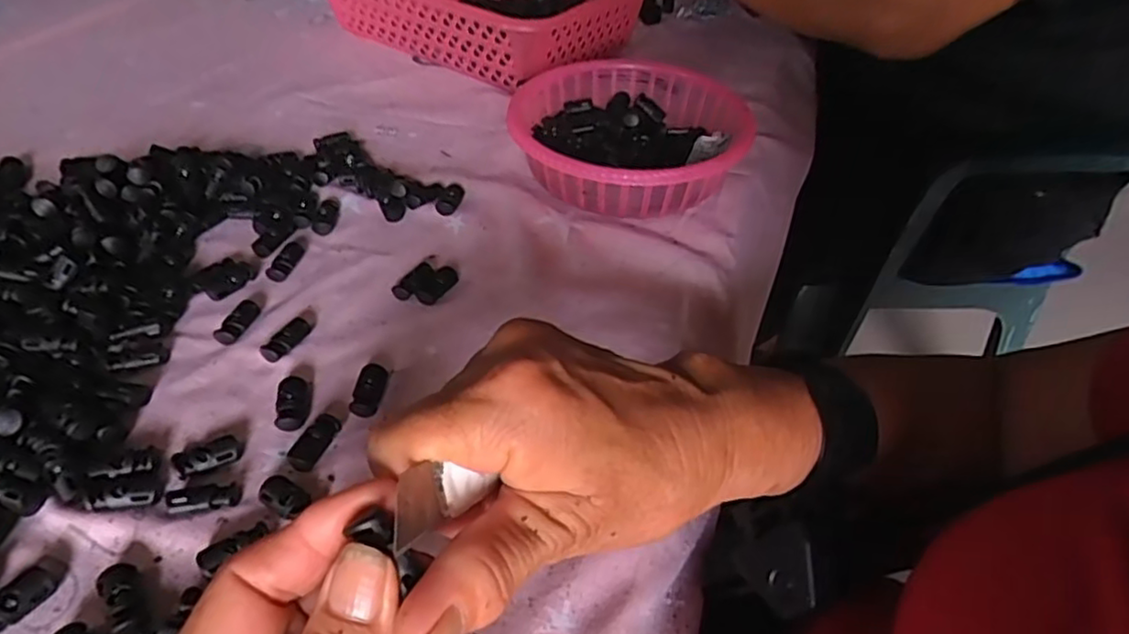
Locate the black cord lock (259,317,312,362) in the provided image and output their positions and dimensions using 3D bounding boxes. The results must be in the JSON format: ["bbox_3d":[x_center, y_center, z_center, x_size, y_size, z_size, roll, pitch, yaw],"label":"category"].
[{"bbox_3d":[-0.149,0.012,0.352,0.014,0.008,0.027,25,48,20],"label":"black cord lock"}]

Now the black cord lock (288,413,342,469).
[{"bbox_3d":[-0.118,0.059,0.311,0.010,0.009,0.027,20,46,16],"label":"black cord lock"}]

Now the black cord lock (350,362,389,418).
[{"bbox_3d":[-0.099,0.037,0.335,0.014,0.009,0.027,3,44,-1],"label":"black cord lock"}]

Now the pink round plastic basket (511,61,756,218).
[{"bbox_3d":[0.041,-0.133,0.492,0.162,0.053,0.170,2,44,-2],"label":"pink round plastic basket"}]

